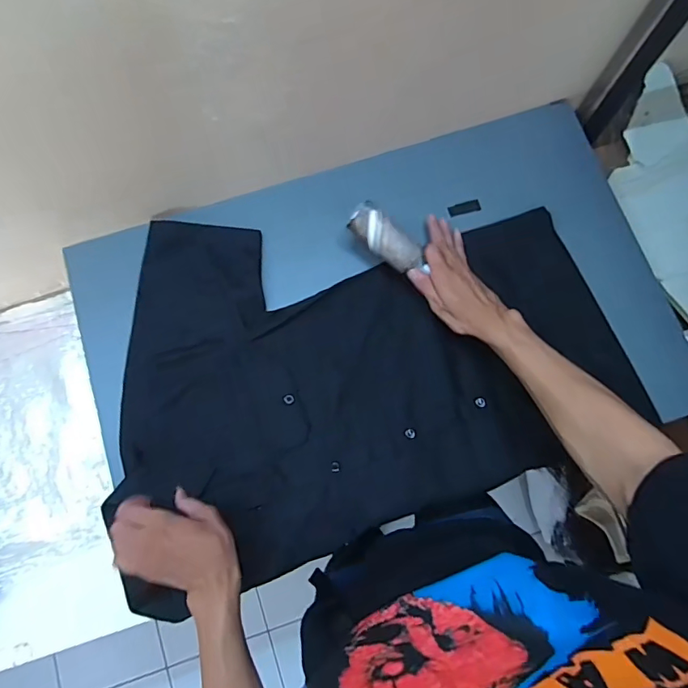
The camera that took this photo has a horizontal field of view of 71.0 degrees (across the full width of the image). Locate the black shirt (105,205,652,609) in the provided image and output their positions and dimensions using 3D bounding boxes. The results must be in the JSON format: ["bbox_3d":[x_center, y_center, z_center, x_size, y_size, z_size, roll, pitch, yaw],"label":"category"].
[{"bbox_3d":[0.033,0.025,0.682,0.689,0.037,0.474,-13,78,-3],"label":"black shirt"}]

